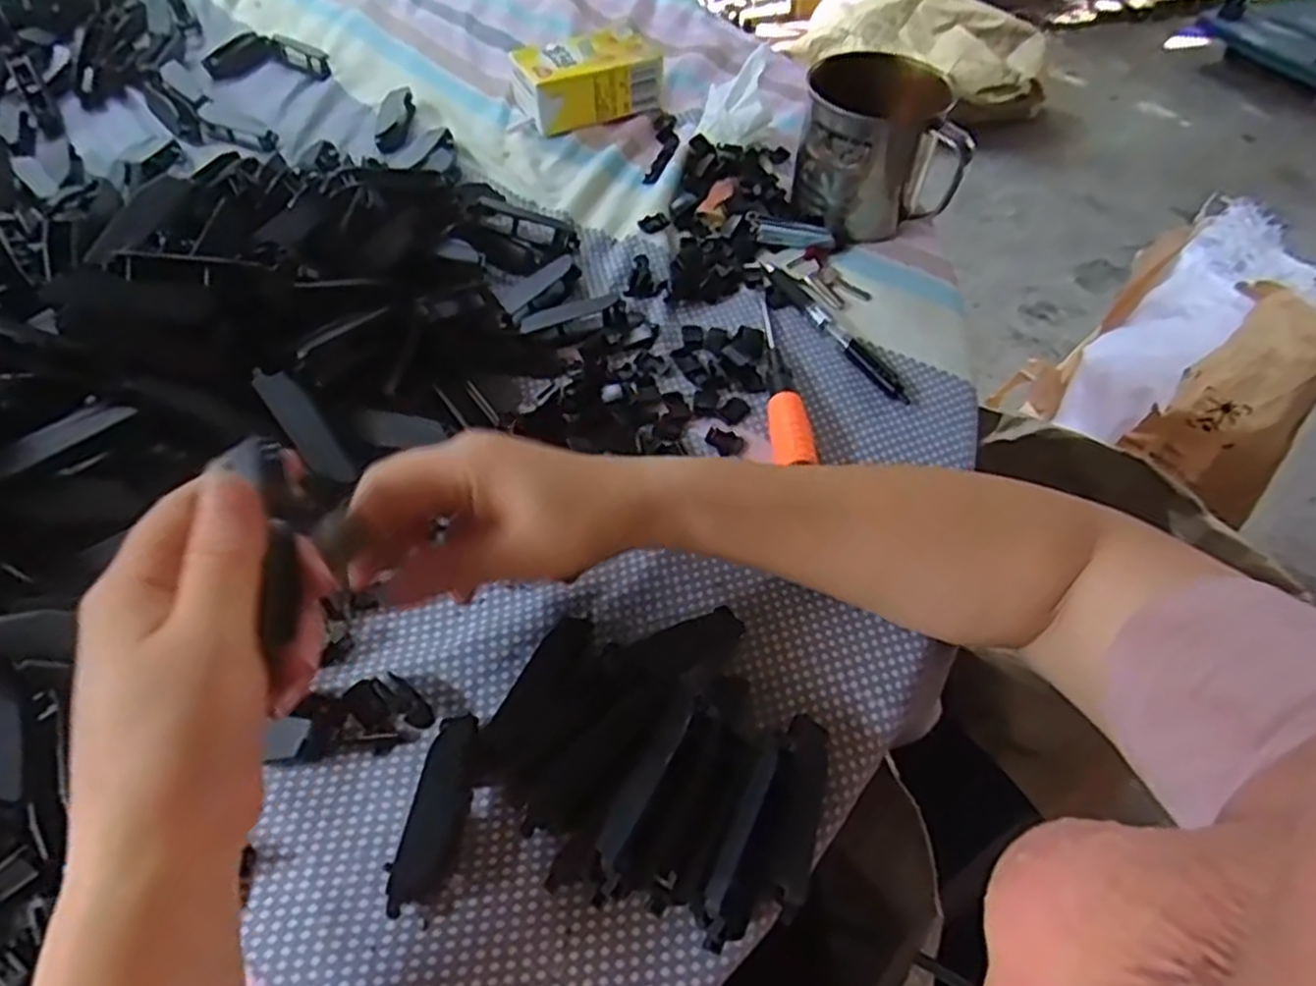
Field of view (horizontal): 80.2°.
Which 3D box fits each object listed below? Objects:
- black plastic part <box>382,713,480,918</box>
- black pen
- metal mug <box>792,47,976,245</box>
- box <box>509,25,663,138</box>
[{"bbox_3d":[-0.087,0.124,0.308,0.020,0.012,0.074,8,53,4],"label":"black plastic part"},{"bbox_3d":[0.105,-0.103,0.477,0.016,0.008,0.140,-25,58,-19],"label":"black pen"},{"bbox_3d":[0.144,-0.229,0.518,0.096,0.083,0.082,5,53,2],"label":"metal mug"},{"bbox_3d":[-0.058,-0.327,0.617,0.106,0.042,0.072,-23,57,-18],"label":"box"}]

